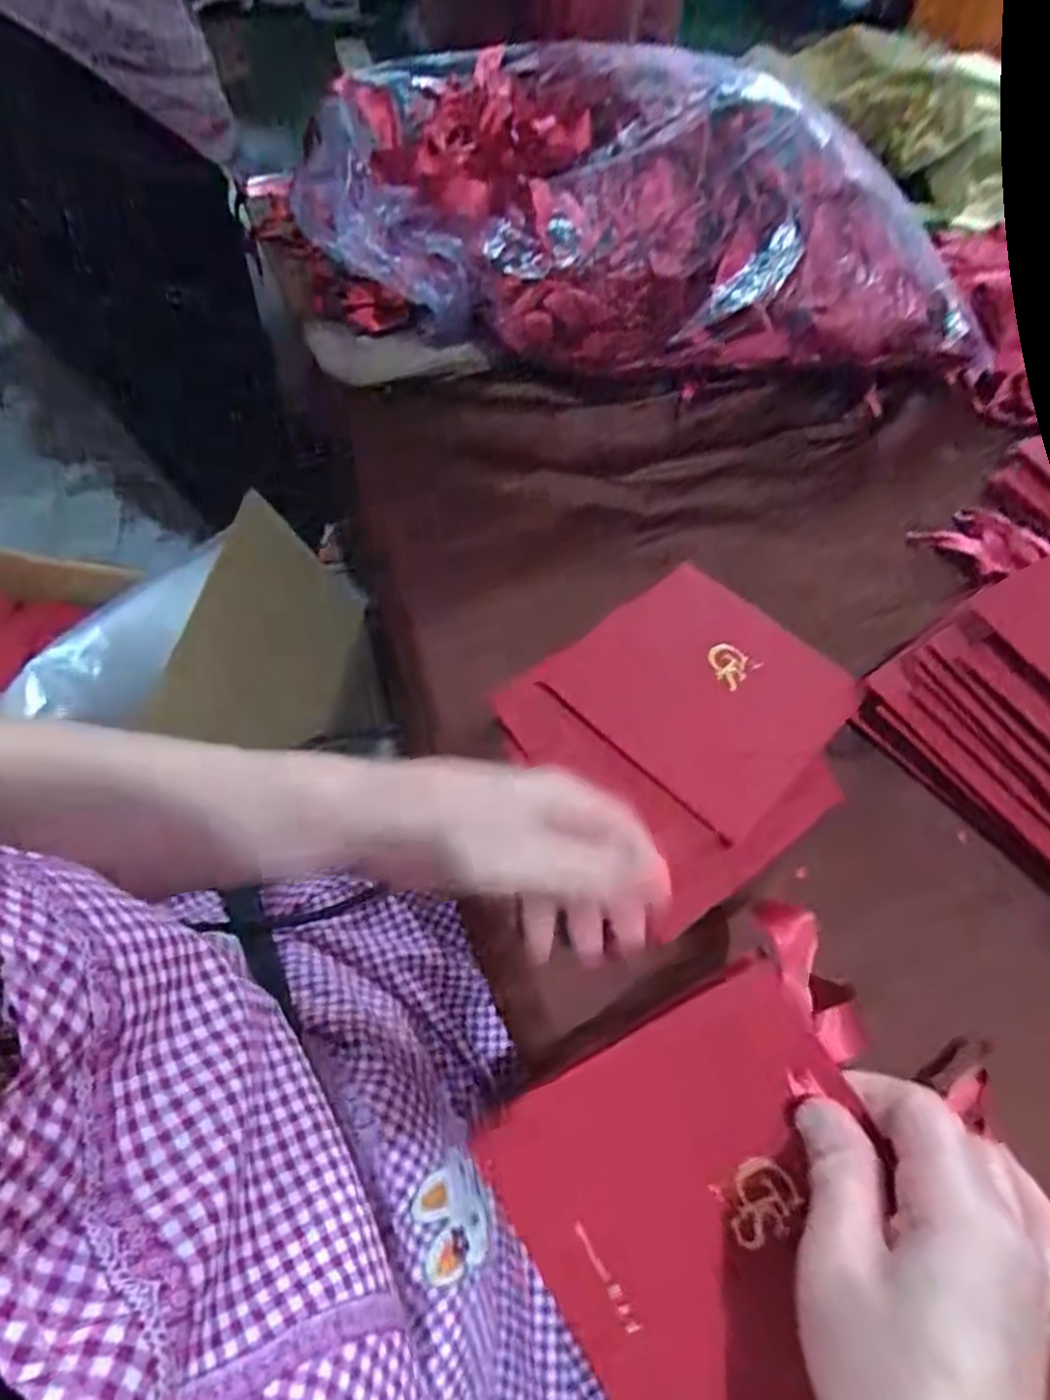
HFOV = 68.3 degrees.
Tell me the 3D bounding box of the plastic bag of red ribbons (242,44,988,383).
[{"bbox_3d":[0.057,-0.387,0.613,0.565,0.155,0.258,4,58,-1],"label":"plastic bag of red ribbons"}]

